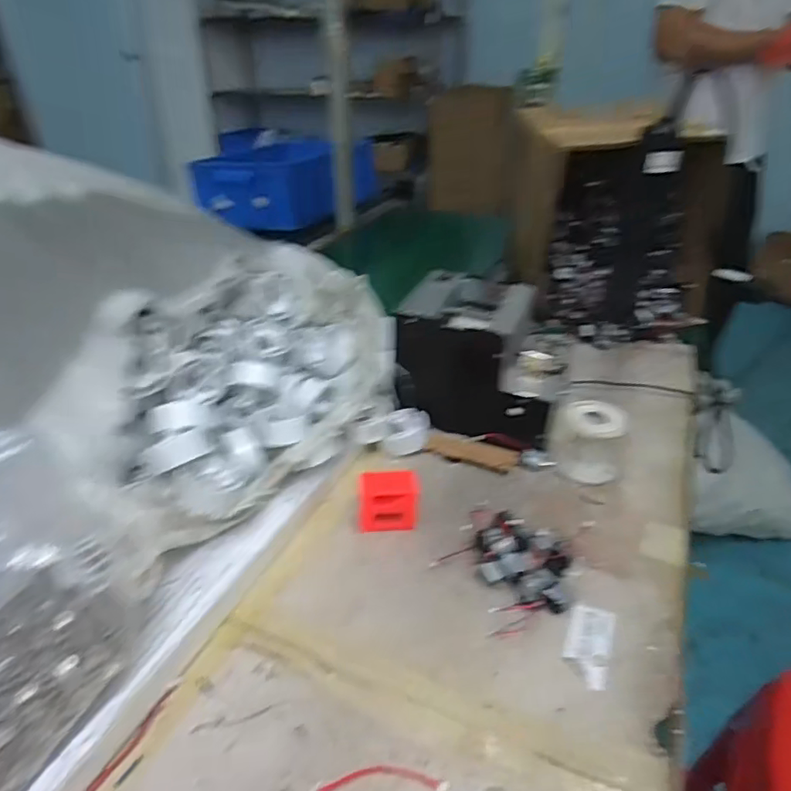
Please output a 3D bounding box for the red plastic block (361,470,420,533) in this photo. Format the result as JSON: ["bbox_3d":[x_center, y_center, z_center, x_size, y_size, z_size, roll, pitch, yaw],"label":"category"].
[{"bbox_3d":[-0.006,0.099,0.545,0.054,0.043,0.036,-4,32,-6],"label":"red plastic block"}]

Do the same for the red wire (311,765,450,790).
[{"bbox_3d":[-0.011,0.242,0.365,0.086,0.004,0.019,-3,32,-4],"label":"red wire"}]

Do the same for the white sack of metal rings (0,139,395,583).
[{"bbox_3d":[-0.337,-0.112,0.633,0.621,0.234,0.381,16,35,25],"label":"white sack of metal rings"}]

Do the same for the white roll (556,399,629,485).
[{"bbox_3d":[0.204,0.043,0.599,0.058,0.062,0.061,13,34,20],"label":"white roll"}]

